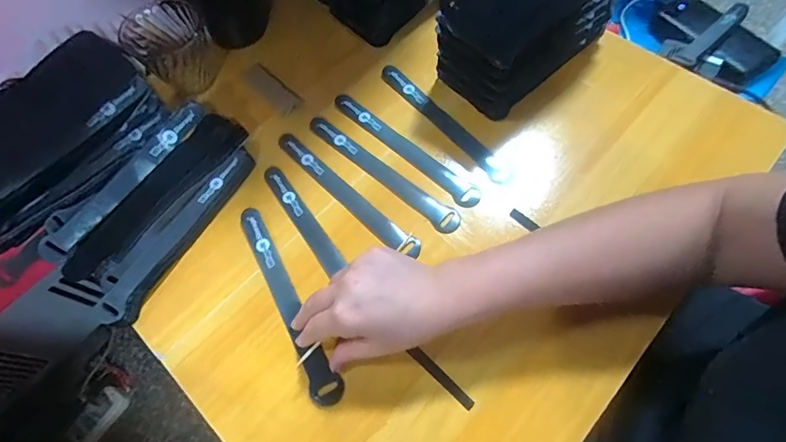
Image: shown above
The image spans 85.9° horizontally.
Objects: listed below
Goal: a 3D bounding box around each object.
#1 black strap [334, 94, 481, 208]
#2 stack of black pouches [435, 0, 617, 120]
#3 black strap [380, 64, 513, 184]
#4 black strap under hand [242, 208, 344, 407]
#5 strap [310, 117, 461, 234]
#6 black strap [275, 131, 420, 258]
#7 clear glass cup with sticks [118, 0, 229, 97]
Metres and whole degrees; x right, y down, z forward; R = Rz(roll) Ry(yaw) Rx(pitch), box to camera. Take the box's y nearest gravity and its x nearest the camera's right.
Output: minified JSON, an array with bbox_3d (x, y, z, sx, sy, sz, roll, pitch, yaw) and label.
[{"bbox_3d":[0.011,-0.078,0.443,0.026,0.006,0.194,-41,69,-20],"label":"black strap"},{"bbox_3d":[0.147,-0.209,0.433,0.100,0.118,0.215,41,73,19],"label":"stack of black pouches"},{"bbox_3d":[0.052,-0.109,0.451,0.021,0.009,0.194,-35,68,-13],"label":"black strap"},{"bbox_3d":[-0.097,0.069,0.387,0.024,0.007,0.201,-26,66,-12],"label":"black strap under hand"},{"bbox_3d":[-0.012,-0.053,0.432,0.194,0.004,0.024,39,73,20],"label":"strap"},{"bbox_3d":[-0.051,-0.030,0.438,0.201,0.004,0.023,40,76,20],"label":"black strap"},{"bbox_3d":[-0.253,-0.204,0.492,0.091,0.061,0.091,-1,65,2],"label":"clear glass cup with sticks"}]

